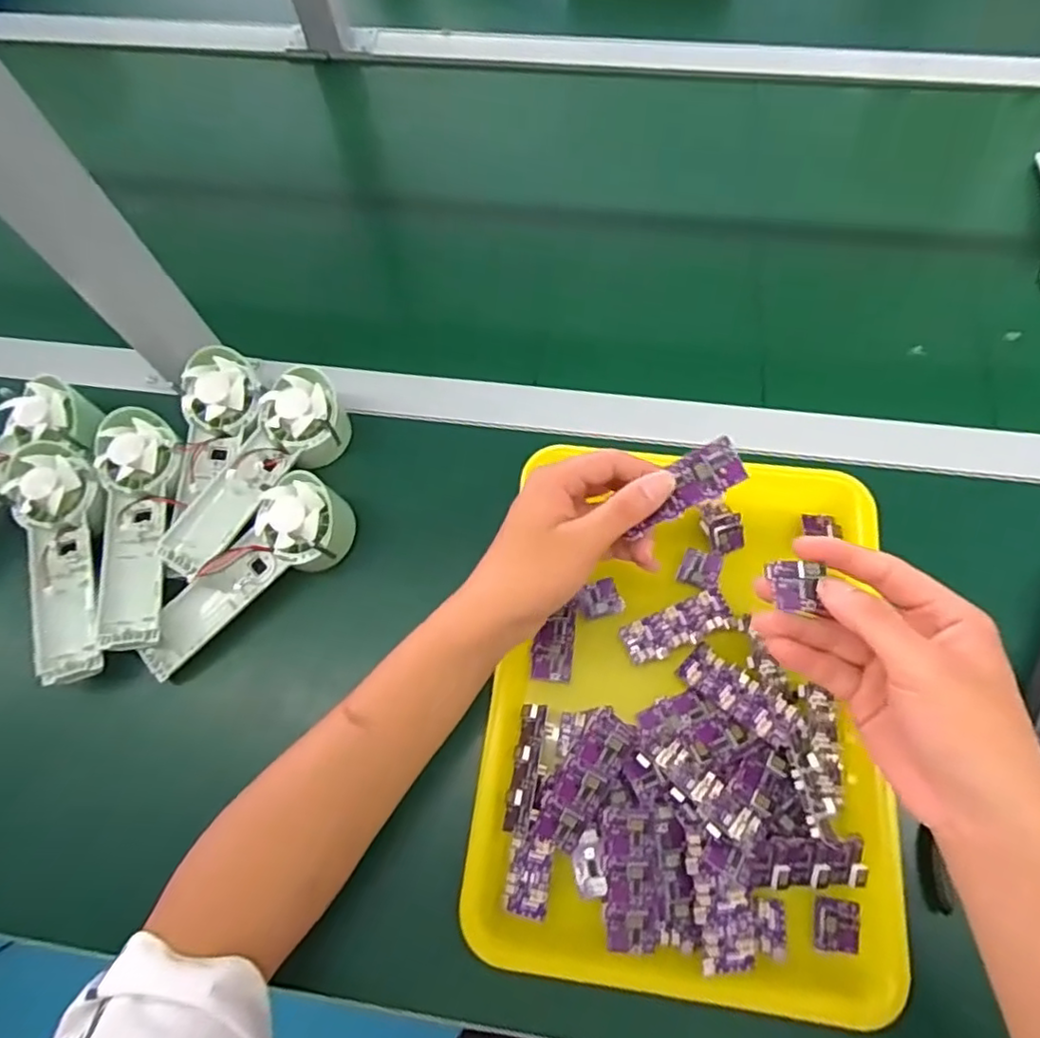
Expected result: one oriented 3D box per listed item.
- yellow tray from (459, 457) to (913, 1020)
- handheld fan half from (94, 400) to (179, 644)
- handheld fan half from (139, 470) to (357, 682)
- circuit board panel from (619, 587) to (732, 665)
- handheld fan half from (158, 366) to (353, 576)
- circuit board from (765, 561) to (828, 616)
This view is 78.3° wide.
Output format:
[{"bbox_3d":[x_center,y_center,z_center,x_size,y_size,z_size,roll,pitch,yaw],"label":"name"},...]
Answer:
[{"bbox_3d":[0.109,0.114,0.414,0.248,0.045,0.338,6,69,5],"label":"yellow tray"},{"bbox_3d":[-0.288,0.004,0.471,0.065,0.042,0.178,0,86,3],"label":"handheld fan half"},{"bbox_3d":[-0.200,0.039,0.472,0.179,0.051,0.064,-42,72,2],"label":"handheld fan half"},{"bbox_3d":[0.109,0.074,0.445,0.076,0.007,0.029,-23,69,-6],"label":"circuit board panel"},{"bbox_3d":[-0.196,-0.032,0.484,0.059,0.049,0.169,27,72,12],"label":"handheld fan half"},{"bbox_3d":[0.141,0.033,0.325,0.028,0.012,0.023,8,69,6],"label":"circuit board"}]

